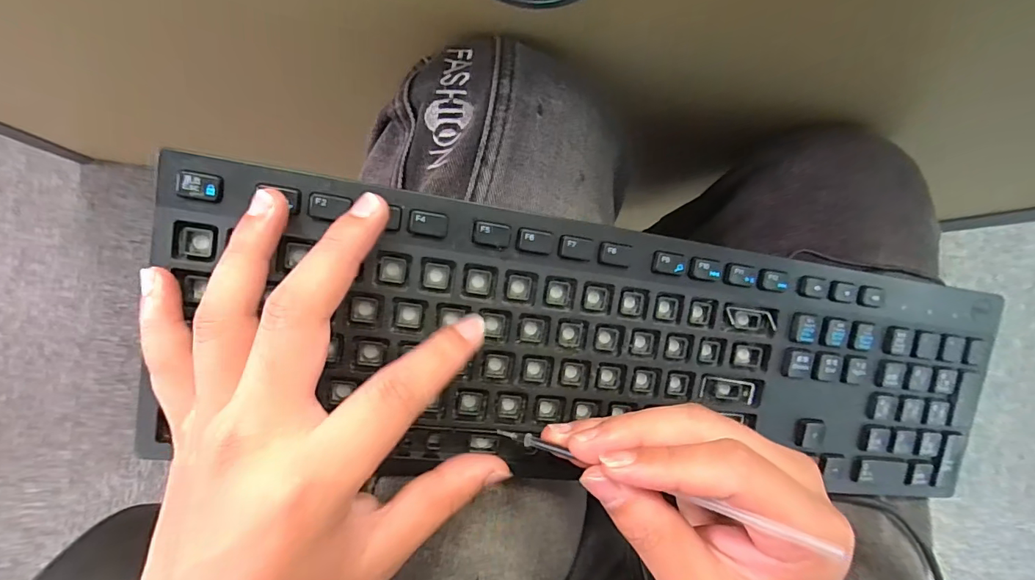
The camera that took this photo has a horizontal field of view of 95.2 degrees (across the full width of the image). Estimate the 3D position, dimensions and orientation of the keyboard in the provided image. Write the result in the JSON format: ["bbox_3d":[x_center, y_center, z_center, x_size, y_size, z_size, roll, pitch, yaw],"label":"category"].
[{"bbox_3d":[0.059,0.033,0.236,0.425,0.022,0.120,10,88,-12],"label":"keyboard"}]

